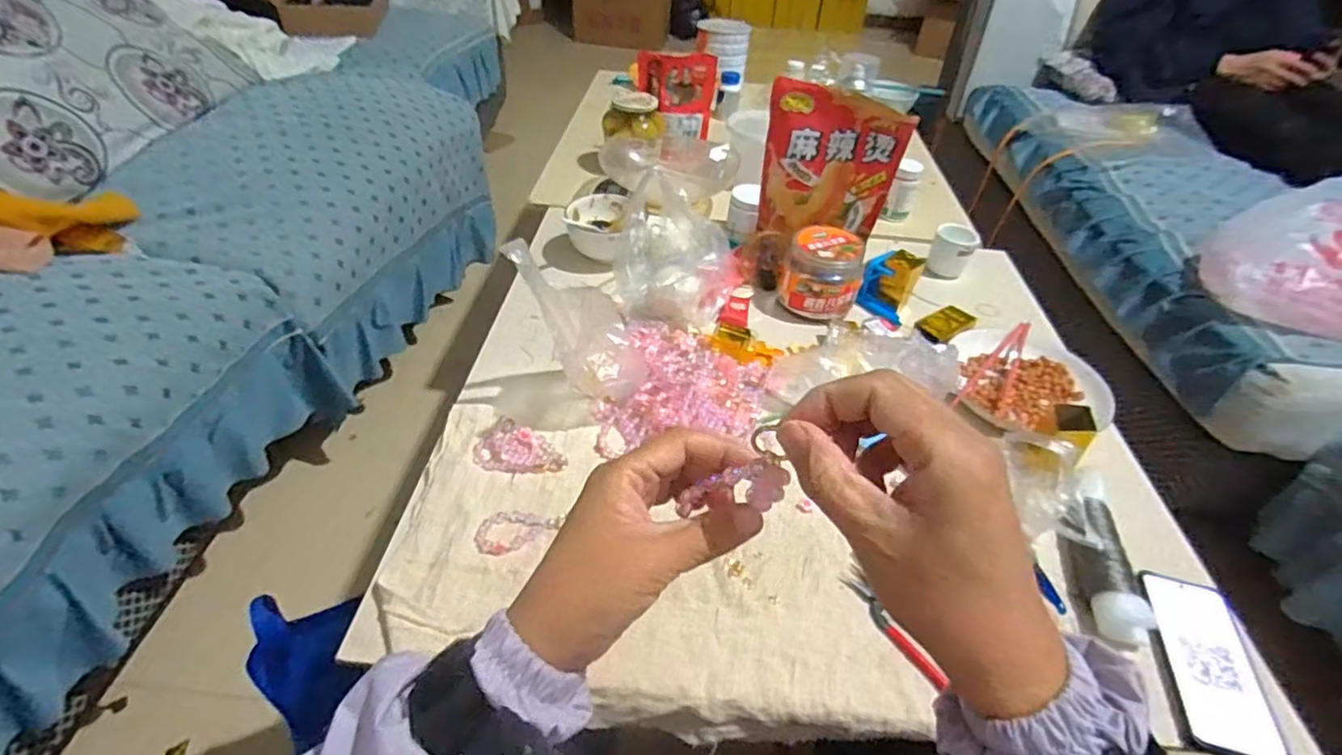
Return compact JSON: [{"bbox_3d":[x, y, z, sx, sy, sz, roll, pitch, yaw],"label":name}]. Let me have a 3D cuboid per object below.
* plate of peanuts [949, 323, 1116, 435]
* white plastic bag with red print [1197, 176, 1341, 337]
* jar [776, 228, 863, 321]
[{"bbox_3d":[0.451,-0.003,0.803,0.167,0.034,0.175,3,42,-2],"label":"plate of peanuts"},{"bbox_3d":[1.125,-0.203,1.050,0.339,0.164,0.258,35,50,30],"label":"white plastic bag with red print"},{"bbox_3d":[0.214,-0.150,0.890,0.104,0.088,0.103,3,42,-2],"label":"jar"}]

